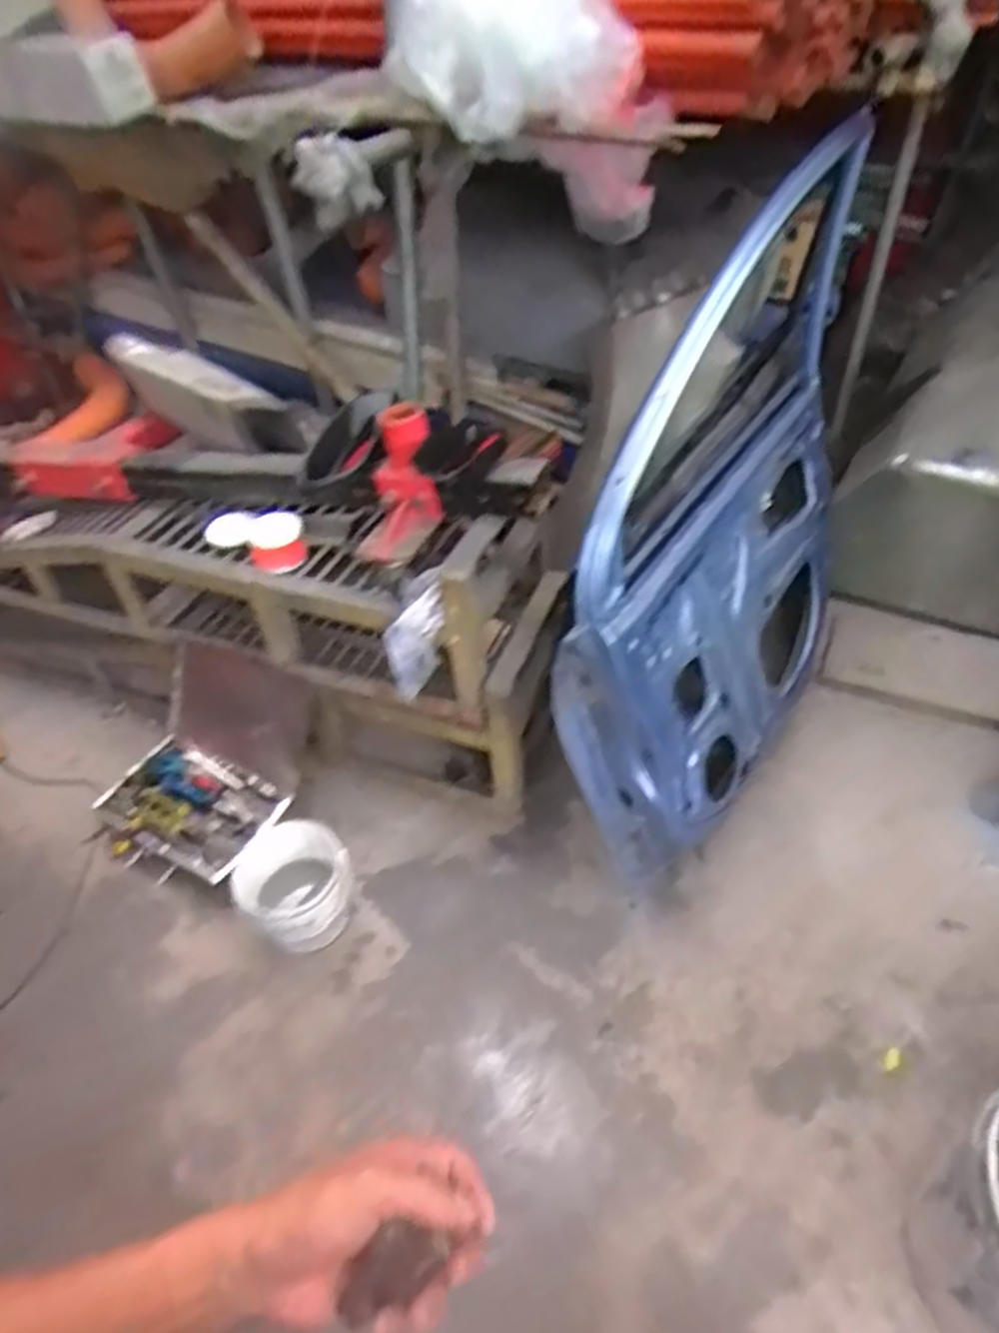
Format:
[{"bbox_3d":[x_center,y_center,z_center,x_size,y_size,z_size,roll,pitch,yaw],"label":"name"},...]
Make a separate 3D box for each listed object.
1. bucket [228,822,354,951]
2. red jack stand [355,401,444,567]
[{"bbox_3d":[-0.391,0.447,1.535,0.208,0.191,0.200,-2,45,2],"label":"bucket"},{"bbox_3d":[-0.181,-0.334,1.453,0.144,0.292,0.086,12,16,15],"label":"red jack stand"}]

